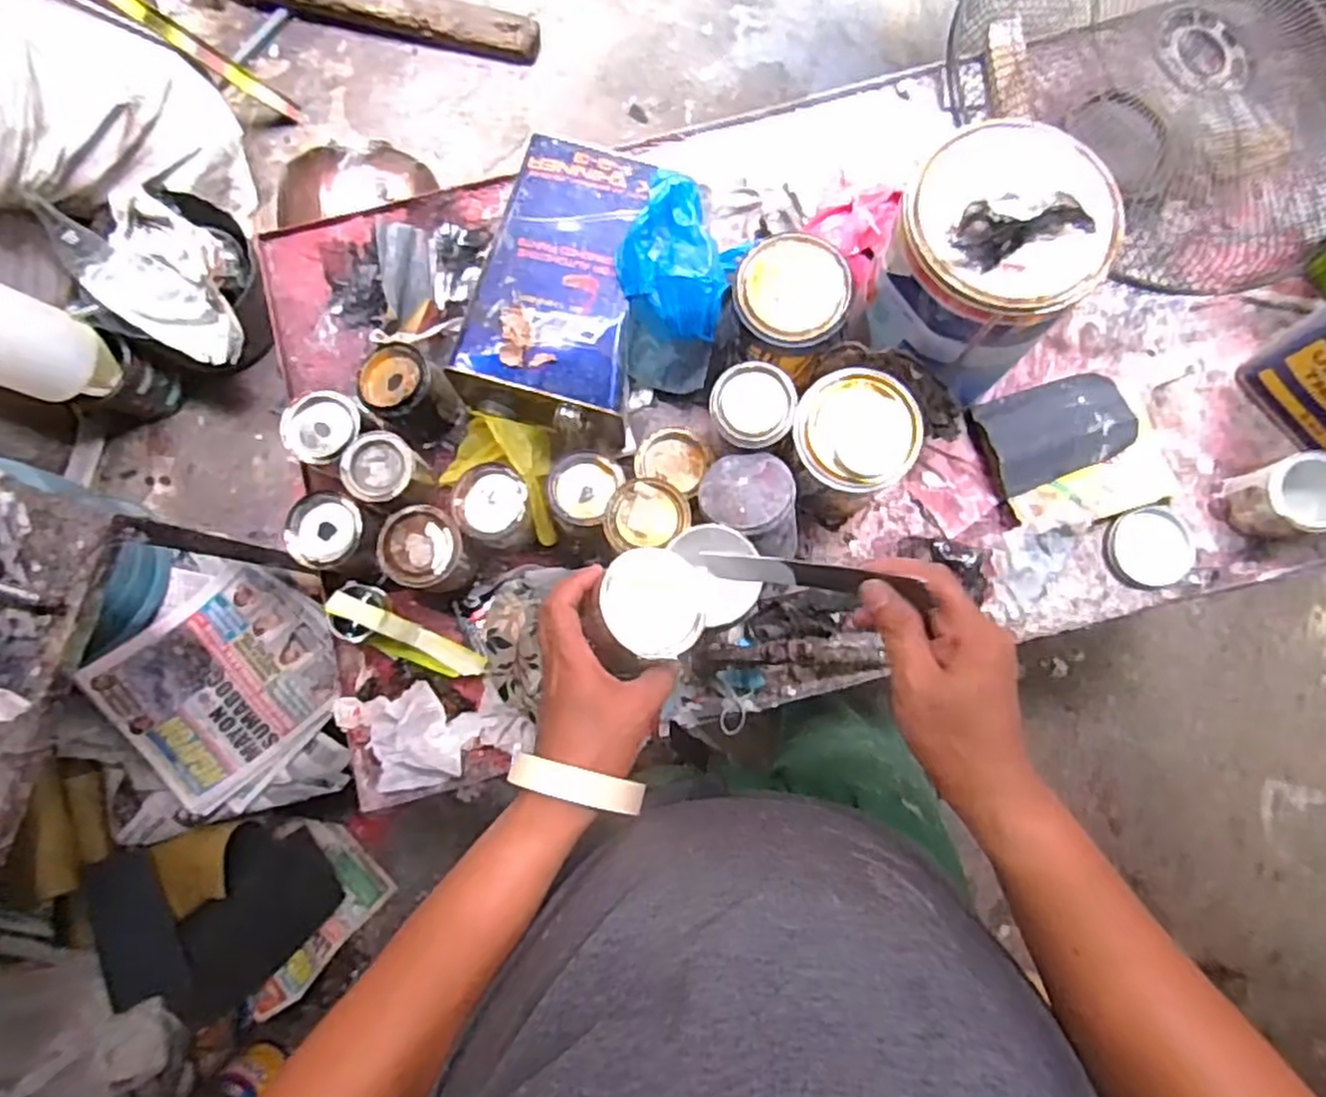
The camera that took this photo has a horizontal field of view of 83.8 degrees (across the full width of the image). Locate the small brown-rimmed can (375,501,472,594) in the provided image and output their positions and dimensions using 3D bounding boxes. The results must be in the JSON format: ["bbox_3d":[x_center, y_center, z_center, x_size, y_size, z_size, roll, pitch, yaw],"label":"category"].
[{"bbox_3d":[-0.219,0.001,0.694,0.070,0.071,0.070,0,85,2],"label":"small brown-rimmed can"}]

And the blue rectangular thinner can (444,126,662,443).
[{"bbox_3d":[-0.083,-0.241,0.695,0.167,0.096,0.263,12,85,3],"label":"blue rectangular thinner can"}]

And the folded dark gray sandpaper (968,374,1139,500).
[{"bbox_3d":[0.384,-0.119,0.722,0.142,0.034,0.094,-22,84,0],"label":"folded dark gray sandpaper"}]

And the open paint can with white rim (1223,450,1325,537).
[{"bbox_3d":[0.581,-0.048,0.682,0.068,0.061,0.070,0,85,2],"label":"open paint can with white rim"}]

